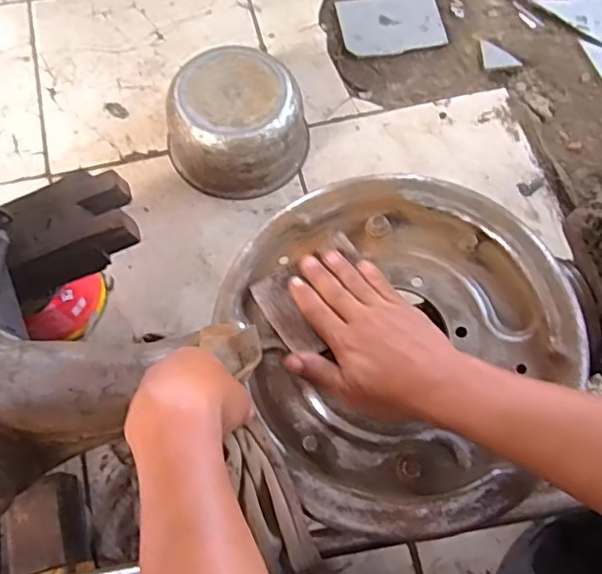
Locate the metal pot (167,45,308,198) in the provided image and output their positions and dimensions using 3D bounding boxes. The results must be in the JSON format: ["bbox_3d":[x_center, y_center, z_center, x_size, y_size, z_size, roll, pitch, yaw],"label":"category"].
[{"bbox_3d":[-0.100,-0.264,0.927,0.224,0.124,0.204,1,70,-2],"label":"metal pot"}]

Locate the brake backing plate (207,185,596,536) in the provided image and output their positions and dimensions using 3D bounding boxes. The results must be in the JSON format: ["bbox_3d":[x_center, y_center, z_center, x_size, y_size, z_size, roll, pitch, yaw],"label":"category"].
[{"bbox_3d":[0.088,0.041,0.483,0.265,0.043,0.290,1,70,-2],"label":"brake backing plate"}]

